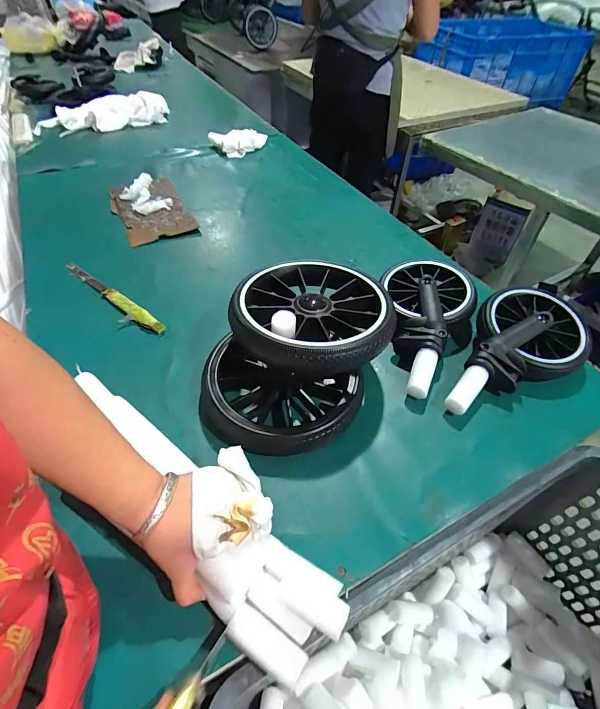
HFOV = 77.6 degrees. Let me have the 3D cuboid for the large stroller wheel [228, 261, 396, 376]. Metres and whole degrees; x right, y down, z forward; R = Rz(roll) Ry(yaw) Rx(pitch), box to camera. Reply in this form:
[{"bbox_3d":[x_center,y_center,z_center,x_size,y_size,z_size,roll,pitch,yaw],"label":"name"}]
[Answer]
[{"bbox_3d":[0.021,-0.061,0.526,0.210,0.061,0.213,0,49,0],"label":"large stroller wheel"}]

